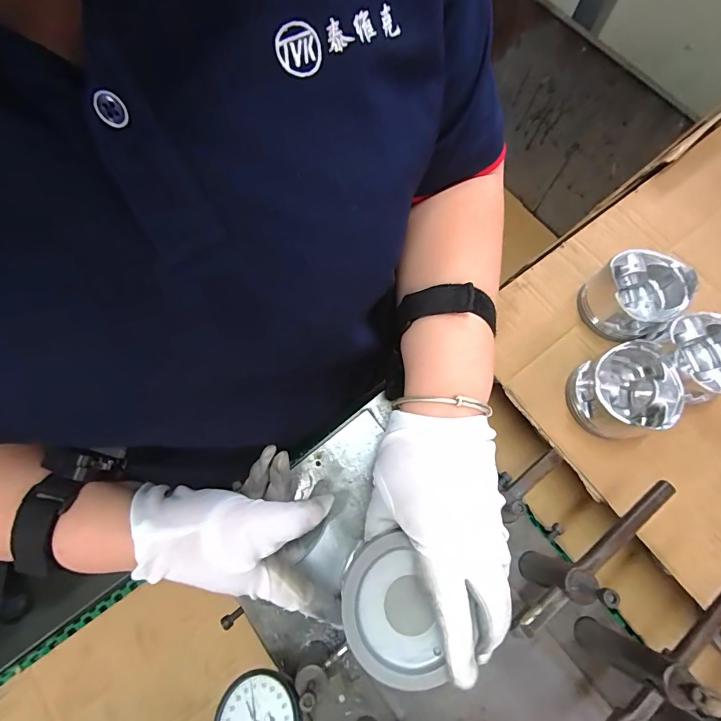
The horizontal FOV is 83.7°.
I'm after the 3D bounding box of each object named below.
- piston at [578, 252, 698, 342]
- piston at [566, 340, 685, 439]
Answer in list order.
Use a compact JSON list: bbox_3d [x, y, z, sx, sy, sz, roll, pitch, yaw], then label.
[{"bbox_3d":[0.287,-0.068,0.425,0.084,0.059,0.081,-31,75,-12],"label":"piston"},{"bbox_3d":[0.258,0.032,0.399,0.078,0.056,0.081,1,71,-2],"label":"piston"}]

